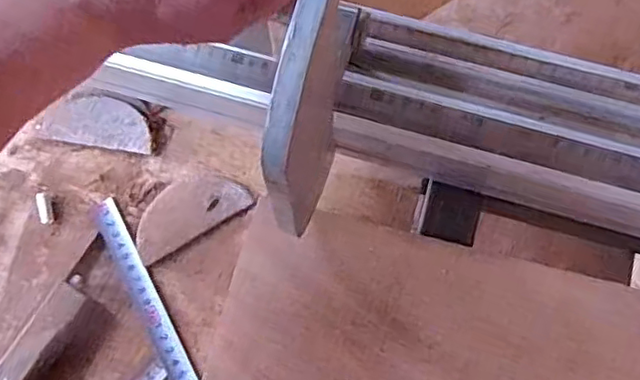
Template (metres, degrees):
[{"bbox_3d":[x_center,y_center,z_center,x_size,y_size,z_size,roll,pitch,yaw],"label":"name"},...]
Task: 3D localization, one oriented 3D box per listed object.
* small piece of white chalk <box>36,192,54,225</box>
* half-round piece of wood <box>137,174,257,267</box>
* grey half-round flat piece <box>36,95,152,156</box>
[{"bbox_3d":[-0.220,0.015,0.484,0.010,0.008,0.026,-17,73,-4],"label":"small piece of white chalk"},{"bbox_3d":[-0.103,0.015,0.475,0.093,0.004,0.047,-31,81,-7],"label":"half-round piece of wood"},{"bbox_3d":[-0.185,-0.057,0.508,0.093,0.008,0.042,9,73,4],"label":"grey half-round flat piece"}]

